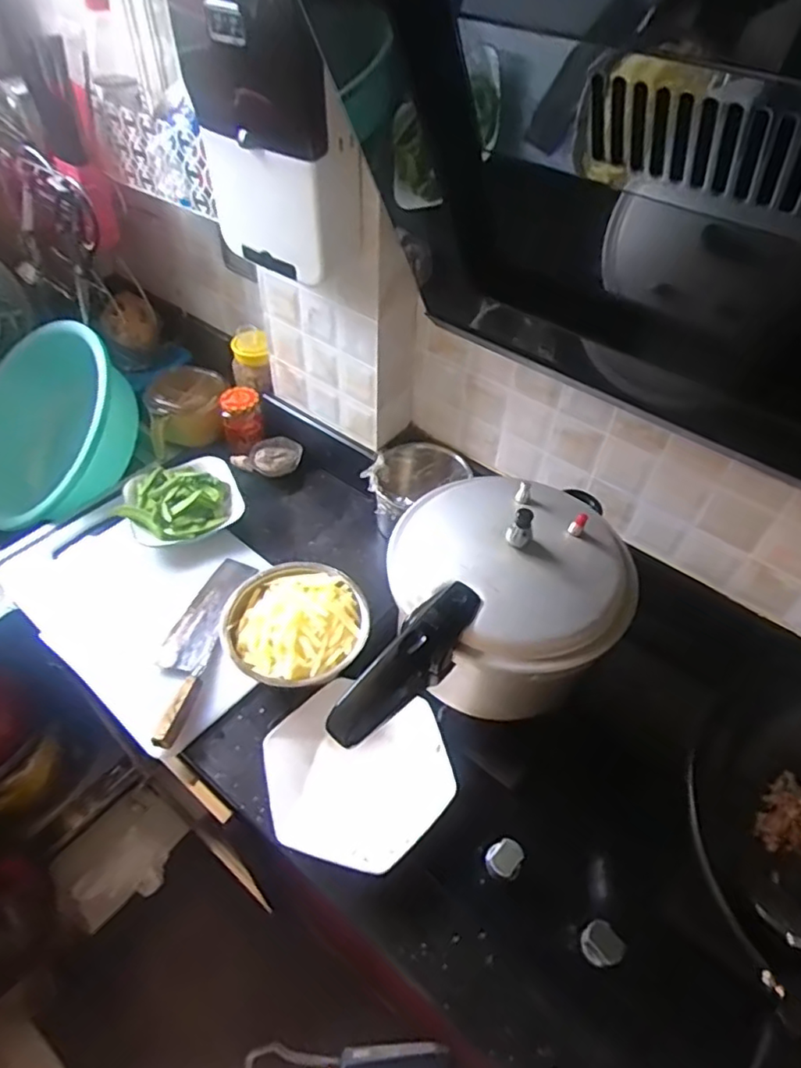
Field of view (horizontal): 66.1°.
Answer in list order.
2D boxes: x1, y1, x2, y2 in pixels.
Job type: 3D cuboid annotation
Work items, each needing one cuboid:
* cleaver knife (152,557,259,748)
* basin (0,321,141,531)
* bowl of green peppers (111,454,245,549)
[{"bbox_3d":[-0.285,0.143,0.853,0.074,0.029,0.302,9,49,5],"label":"cleaver knife"},{"bbox_3d":[-0.618,-0.187,1.132,0.390,0.164,0.388,-8,75,30],"label":"basin"},{"bbox_3d":[-0.359,-0.058,1.005,0.183,0.056,0.169,-19,52,-19],"label":"bowl of green peppers"}]

